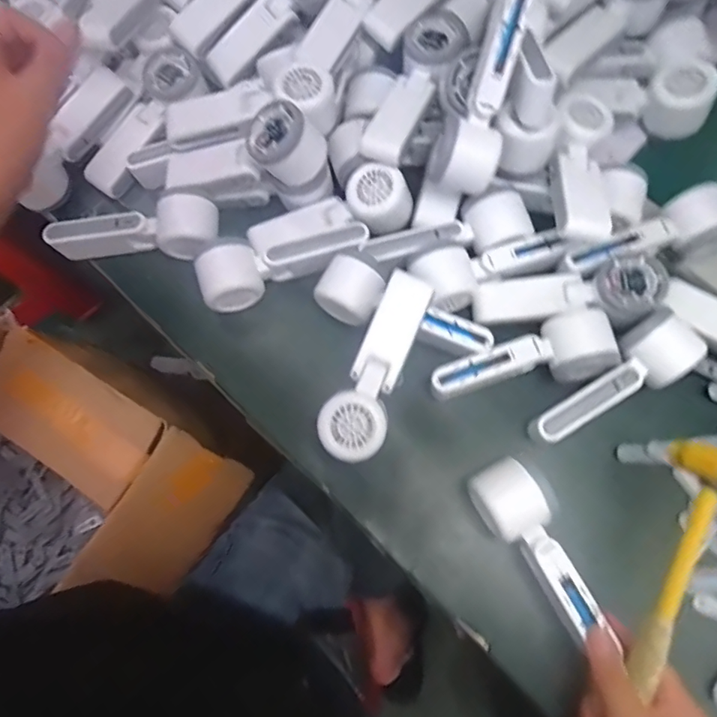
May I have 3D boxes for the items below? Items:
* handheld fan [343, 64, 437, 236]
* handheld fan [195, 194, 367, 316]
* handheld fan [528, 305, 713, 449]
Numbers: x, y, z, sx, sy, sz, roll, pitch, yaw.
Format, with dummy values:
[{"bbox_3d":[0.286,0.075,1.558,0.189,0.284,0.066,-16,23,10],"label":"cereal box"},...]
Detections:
[{"bbox_3d":[0.033,-0.202,0.502,0.066,0.047,0.163,15,87,5],"label":"handheld fan"},{"bbox_3d":[-0.079,-0.107,0.507,0.164,0.073,0.073,-24,75,-6],"label":"handheld fan"},{"bbox_3d":[0.227,0.027,0.455,0.157,0.051,0.055,-40,77,-10],"label":"handheld fan"}]

